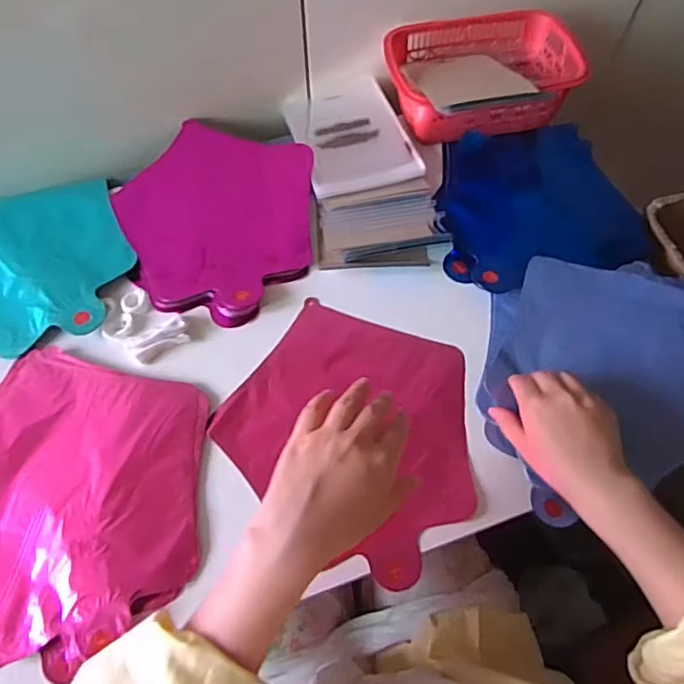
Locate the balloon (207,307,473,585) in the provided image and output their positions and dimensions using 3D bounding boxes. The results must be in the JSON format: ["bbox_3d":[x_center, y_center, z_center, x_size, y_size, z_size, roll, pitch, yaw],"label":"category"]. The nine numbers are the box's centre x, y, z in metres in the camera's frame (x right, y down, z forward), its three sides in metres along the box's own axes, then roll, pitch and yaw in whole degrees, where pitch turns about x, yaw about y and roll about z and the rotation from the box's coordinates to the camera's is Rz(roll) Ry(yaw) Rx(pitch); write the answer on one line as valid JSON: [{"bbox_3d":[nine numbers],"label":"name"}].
[{"bbox_3d":[0.021,0.071,0.500,0.227,0.010,0.208,31,67,14],"label":"balloon"}]

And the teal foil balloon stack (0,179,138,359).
[{"bbox_3d":[-0.337,-0.082,0.575,0.214,0.026,0.226,-26,62,-12],"label":"teal foil balloon stack"}]

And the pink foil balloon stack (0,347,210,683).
[{"bbox_3d":[-0.235,0.129,0.454,0.241,0.012,0.234,13,64,6],"label":"pink foil balloon stack"}]

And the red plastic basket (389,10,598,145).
[{"bbox_3d":[0.159,-0.313,0.645,0.215,0.064,0.150,-6,63,-4],"label":"red plastic basket"}]

